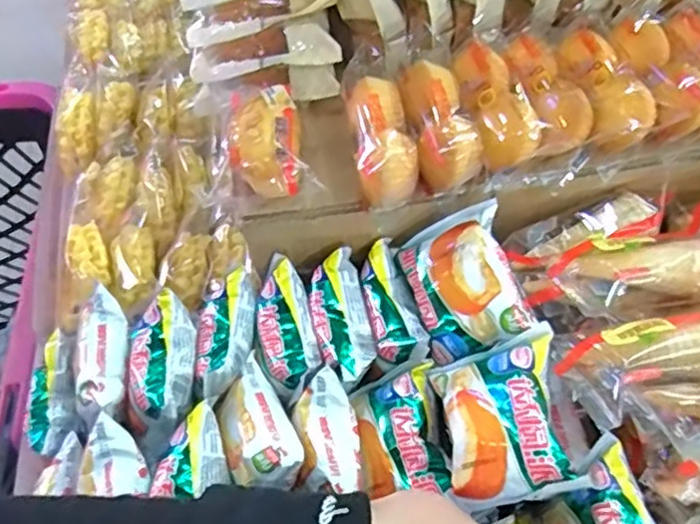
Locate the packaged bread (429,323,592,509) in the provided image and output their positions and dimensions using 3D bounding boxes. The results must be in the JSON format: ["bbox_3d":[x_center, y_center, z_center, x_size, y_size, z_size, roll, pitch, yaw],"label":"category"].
[{"bbox_3d":[0.083,0.085,0.368,0.069,0.025,0.090,-23,45,24],"label":"packaged bread"}]

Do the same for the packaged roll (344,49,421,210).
[{"bbox_3d":[0.020,-0.085,0.437,0.038,0.049,0.101,-6,55,-2],"label":"packaged roll"}]

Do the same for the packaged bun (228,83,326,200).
[{"bbox_3d":[-0.055,-0.078,0.435,0.049,0.033,0.089,-15,56,-8],"label":"packaged bun"}]

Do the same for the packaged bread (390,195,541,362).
[{"bbox_3d":[0.075,0.015,0.425,0.072,0.035,0.087,-30,67,28],"label":"packaged bread"}]

